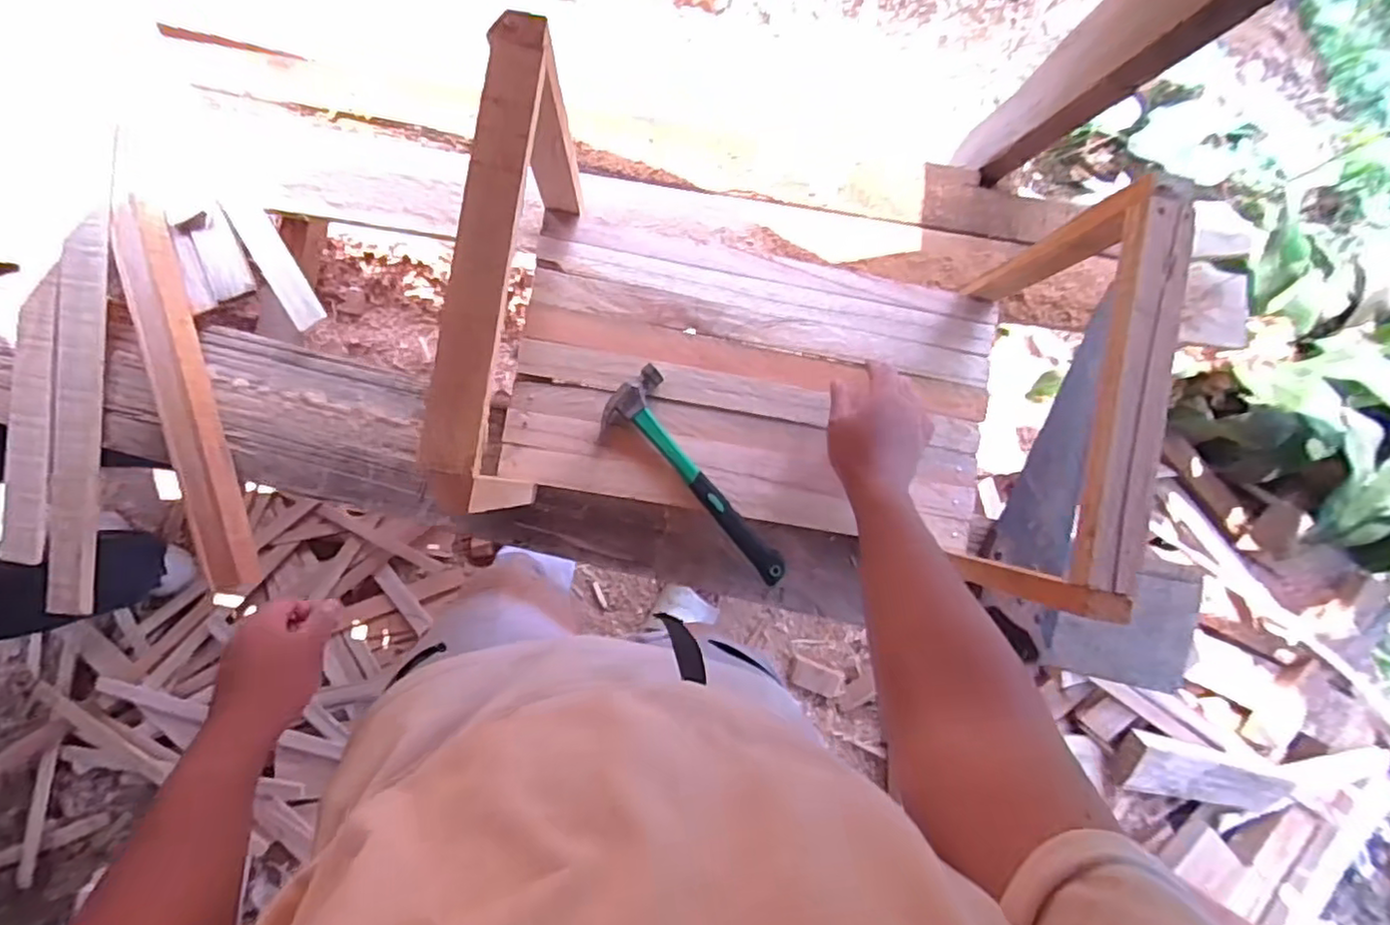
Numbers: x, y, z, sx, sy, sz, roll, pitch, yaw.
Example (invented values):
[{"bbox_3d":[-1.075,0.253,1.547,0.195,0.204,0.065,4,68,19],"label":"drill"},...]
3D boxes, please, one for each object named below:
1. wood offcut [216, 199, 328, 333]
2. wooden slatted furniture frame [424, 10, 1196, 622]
[{"bbox_3d":[-0.441,-0.210,0.695,0.035,0.015,0.151,-32,90,-5],"label":"wood offcut"},{"bbox_3d":[0.079,-0.094,0.603,0.507,0.305,0.331,10,87,-4],"label":"wooden slatted furniture frame"}]

